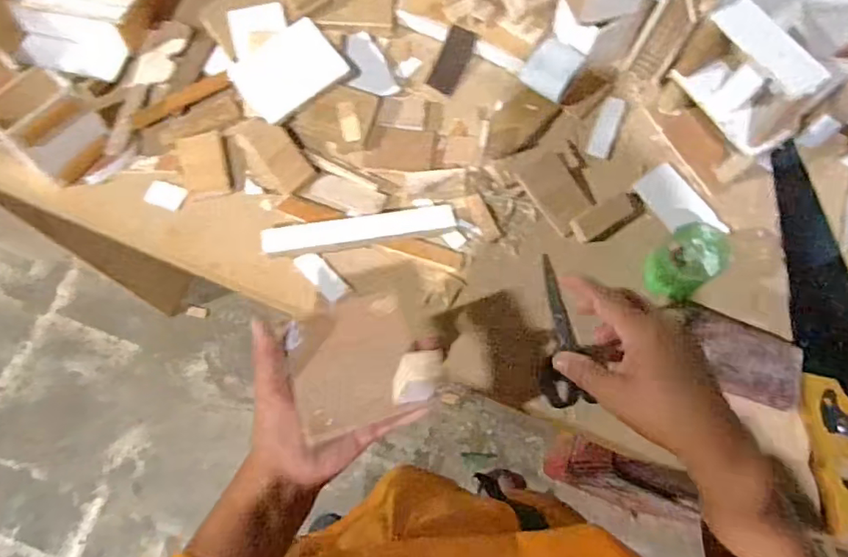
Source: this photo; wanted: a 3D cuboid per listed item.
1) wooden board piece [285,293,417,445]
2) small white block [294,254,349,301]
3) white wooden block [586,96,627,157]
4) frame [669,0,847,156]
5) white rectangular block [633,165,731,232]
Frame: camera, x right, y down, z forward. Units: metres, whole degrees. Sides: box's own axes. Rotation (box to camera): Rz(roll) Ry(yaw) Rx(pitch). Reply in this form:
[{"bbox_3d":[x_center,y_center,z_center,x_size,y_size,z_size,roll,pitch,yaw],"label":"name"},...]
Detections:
[{"bbox_3d":[-0.054,0.065,0.447,0.099,0.006,0.099,-13,72,-18],"label":"wooden board piece"},{"bbox_3d":[-0.108,-0.003,0.585,0.024,0.007,0.062,-42,76,-13],"label":"small white block"},{"bbox_3d":[0.210,-0.173,0.639,0.024,0.006,0.082,21,72,8],"label":"white wooden block"},{"bbox_3d":[0.313,-0.190,0.535,0.053,0.086,0.126,-26,73,-8],"label":"frame"},{"bbox_3d":[0.281,-0.081,0.609,0.053,0.012,0.095,-30,73,-9],"label":"white rectangular block"}]

